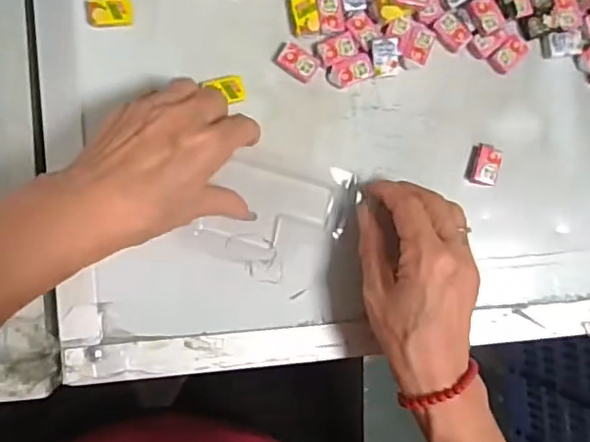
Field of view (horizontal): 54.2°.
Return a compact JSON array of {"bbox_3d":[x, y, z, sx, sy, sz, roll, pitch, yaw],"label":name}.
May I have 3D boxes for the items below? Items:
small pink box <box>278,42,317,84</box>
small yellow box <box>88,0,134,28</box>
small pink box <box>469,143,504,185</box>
[{"bbox_3d":[0.002,-0.107,0.387,0.024,0.005,0.019,30,86,-5],"label":"small pink box"},{"bbox_3d":[-0.119,-0.135,0.372,0.027,0.006,0.018,-7,90,-6],"label":"small yellow box"},{"bbox_3d":[0.134,-0.039,0.405,0.018,0.013,0.028,16,88,-6],"label":"small pink box"}]

